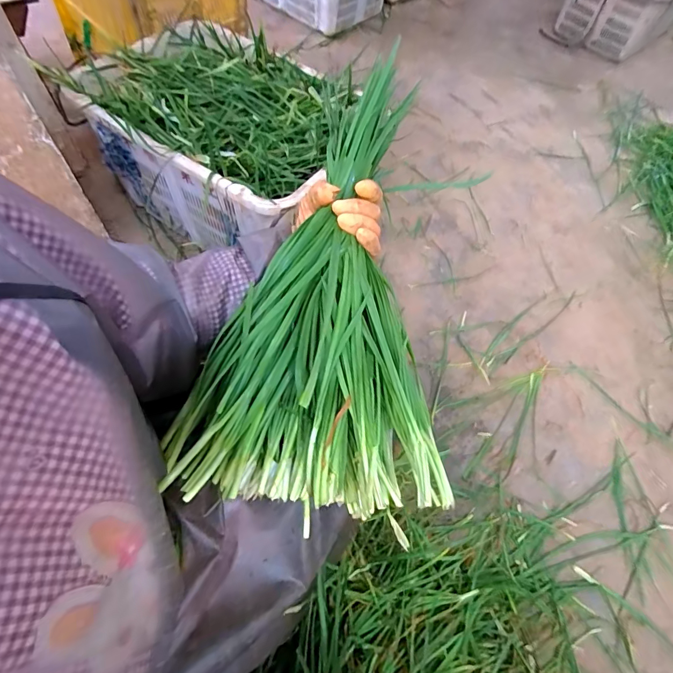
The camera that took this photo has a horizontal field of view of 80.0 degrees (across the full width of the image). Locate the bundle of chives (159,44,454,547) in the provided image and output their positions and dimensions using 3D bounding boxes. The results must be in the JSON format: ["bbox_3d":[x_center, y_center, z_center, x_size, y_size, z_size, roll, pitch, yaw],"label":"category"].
[{"bbox_3d":[-0.025,-0.052,0.416,0.261,0.100,0.440,2,74,1],"label":"bundle of chives"}]

